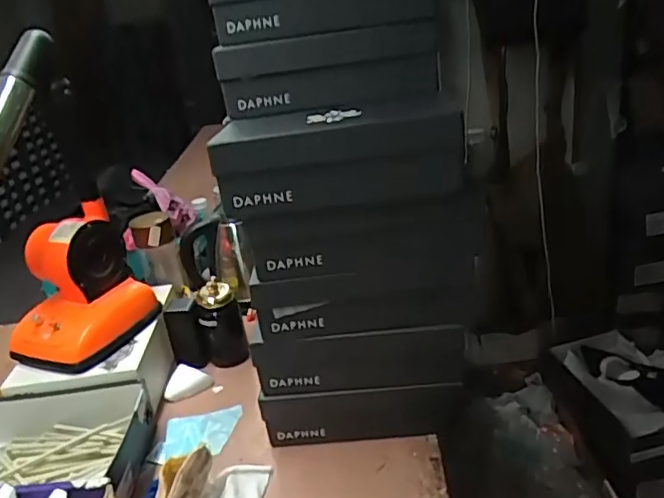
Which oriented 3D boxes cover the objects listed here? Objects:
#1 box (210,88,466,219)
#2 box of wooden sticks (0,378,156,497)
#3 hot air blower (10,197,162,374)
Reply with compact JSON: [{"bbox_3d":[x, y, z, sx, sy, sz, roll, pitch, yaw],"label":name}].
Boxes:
[{"bbox_3d":[0.013,-0.127,0.768,0.296,0.116,0.155,-5,25,5],"label":"box"},{"bbox_3d":[-0.460,0.306,0.893,0.365,0.093,0.199,-5,25,5],"label":"box of wooden sticks"},{"bbox_3d":[-0.444,0.063,1.020,0.152,0.208,0.211,6,28,28],"label":"hot air blower"}]

